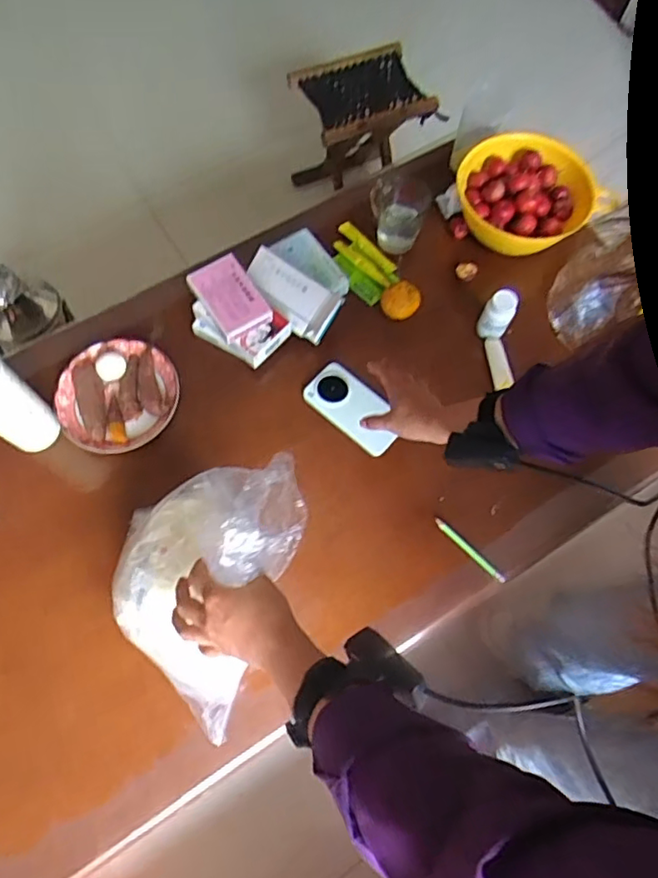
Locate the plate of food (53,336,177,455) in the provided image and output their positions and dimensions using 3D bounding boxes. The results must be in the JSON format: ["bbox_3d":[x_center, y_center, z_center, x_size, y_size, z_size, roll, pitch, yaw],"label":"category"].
[{"bbox_3d":[-0.293,-0.063,0.811,0.160,0.035,0.151,0,71,0],"label":"plate of food"}]

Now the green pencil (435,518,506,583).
[{"bbox_3d":[0.180,0.143,0.753,0.111,0.013,0.012,42,76,13],"label":"green pencil"}]

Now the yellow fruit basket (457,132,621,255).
[{"bbox_3d":[0.282,-0.340,0.838,0.202,0.101,0.127,16,72,6],"label":"yellow fruit basket"}]

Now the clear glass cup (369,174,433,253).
[{"bbox_3d":[0.105,-0.333,0.876,0.084,0.099,0.067,28,74,8],"label":"clear glass cup"}]

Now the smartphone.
[{"bbox_3d":[0.033,-0.042,0.796,0.138,0.006,0.068,41,89,14],"label":"smartphone"}]

